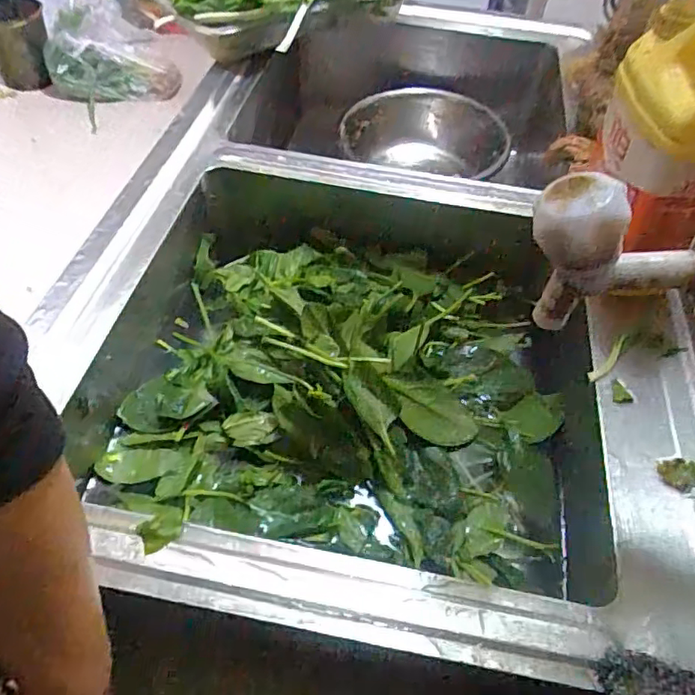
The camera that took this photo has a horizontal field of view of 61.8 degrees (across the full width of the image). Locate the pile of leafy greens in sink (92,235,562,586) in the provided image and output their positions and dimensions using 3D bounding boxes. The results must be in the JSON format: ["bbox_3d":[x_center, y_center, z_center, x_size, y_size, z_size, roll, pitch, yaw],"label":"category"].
[{"bbox_3d":[0.004,0.027,0.565,0.393,0.075,0.327,9,51,4],"label":"pile of leafy greens in sink"}]

